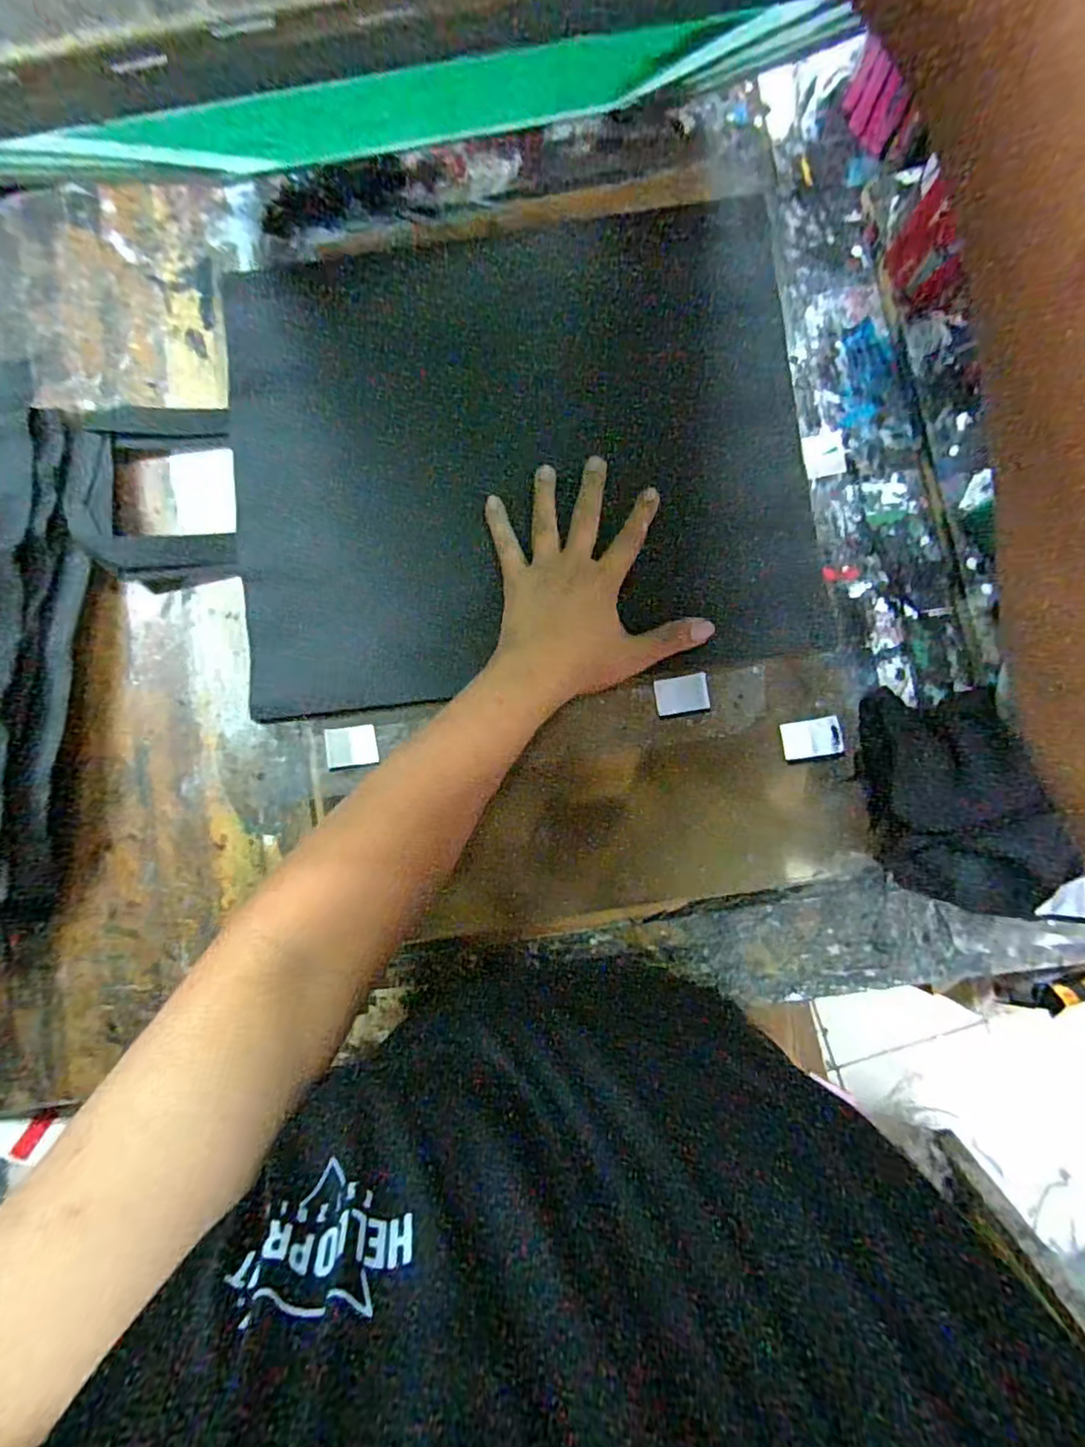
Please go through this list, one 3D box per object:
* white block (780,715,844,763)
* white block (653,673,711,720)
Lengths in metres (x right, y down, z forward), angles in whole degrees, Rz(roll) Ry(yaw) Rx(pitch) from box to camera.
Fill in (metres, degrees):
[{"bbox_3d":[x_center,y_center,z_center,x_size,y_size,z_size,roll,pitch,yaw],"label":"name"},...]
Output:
[{"bbox_3d":[0.201,0.012,0.440,0.042,0.005,0.030,-9,85,2],"label":"white block"},{"bbox_3d":[0.106,-0.021,0.445,0.039,0.007,0.029,-9,85,2],"label":"white block"}]

